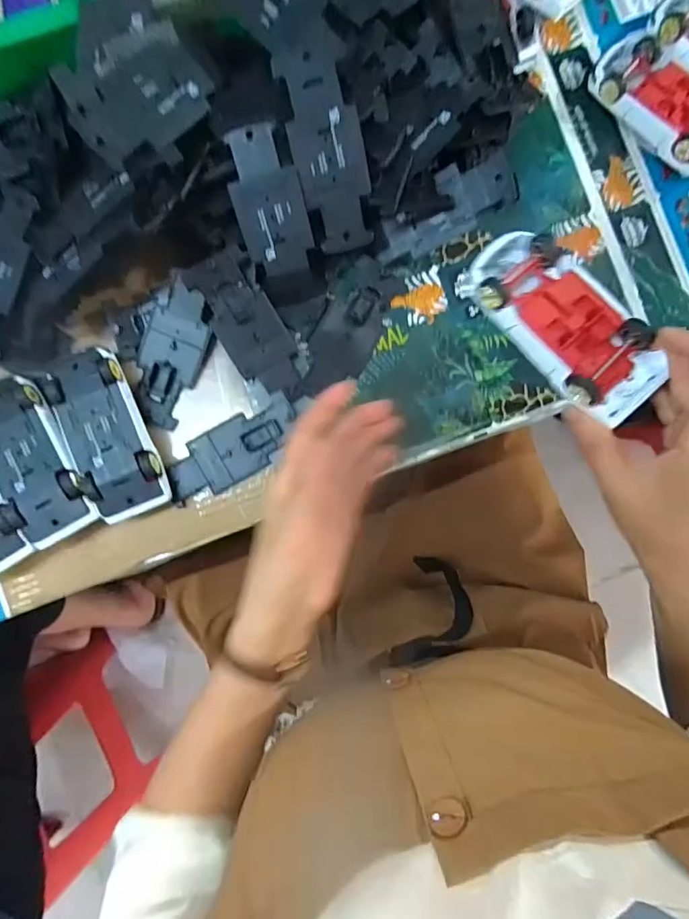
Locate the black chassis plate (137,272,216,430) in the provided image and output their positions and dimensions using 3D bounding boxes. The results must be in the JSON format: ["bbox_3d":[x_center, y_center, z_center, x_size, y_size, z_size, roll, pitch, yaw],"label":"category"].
[{"bbox_3d":[-0.138,-0.082,0.378,0.051,0.012,0.109,21,101,0],"label":"black chassis plate"}]

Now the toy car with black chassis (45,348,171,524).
[{"bbox_3d":[-0.180,-0.018,0.366,0.056,0.034,0.128,-22,87,-2],"label":"toy car with black chassis"}]

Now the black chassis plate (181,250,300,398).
[{"bbox_3d":[-0.072,-0.101,0.366,0.048,0.013,0.113,-34,109,-3],"label":"black chassis plate"}]

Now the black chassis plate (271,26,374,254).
[{"bbox_3d":[-0.012,-0.215,0.329,0.047,0.016,0.127,-16,116,-2],"label":"black chassis plate"}]

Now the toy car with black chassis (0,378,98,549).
[{"bbox_3d":[-0.236,0.000,0.365,0.057,0.037,0.127,-27,88,-2],"label":"toy car with black chassis"}]

